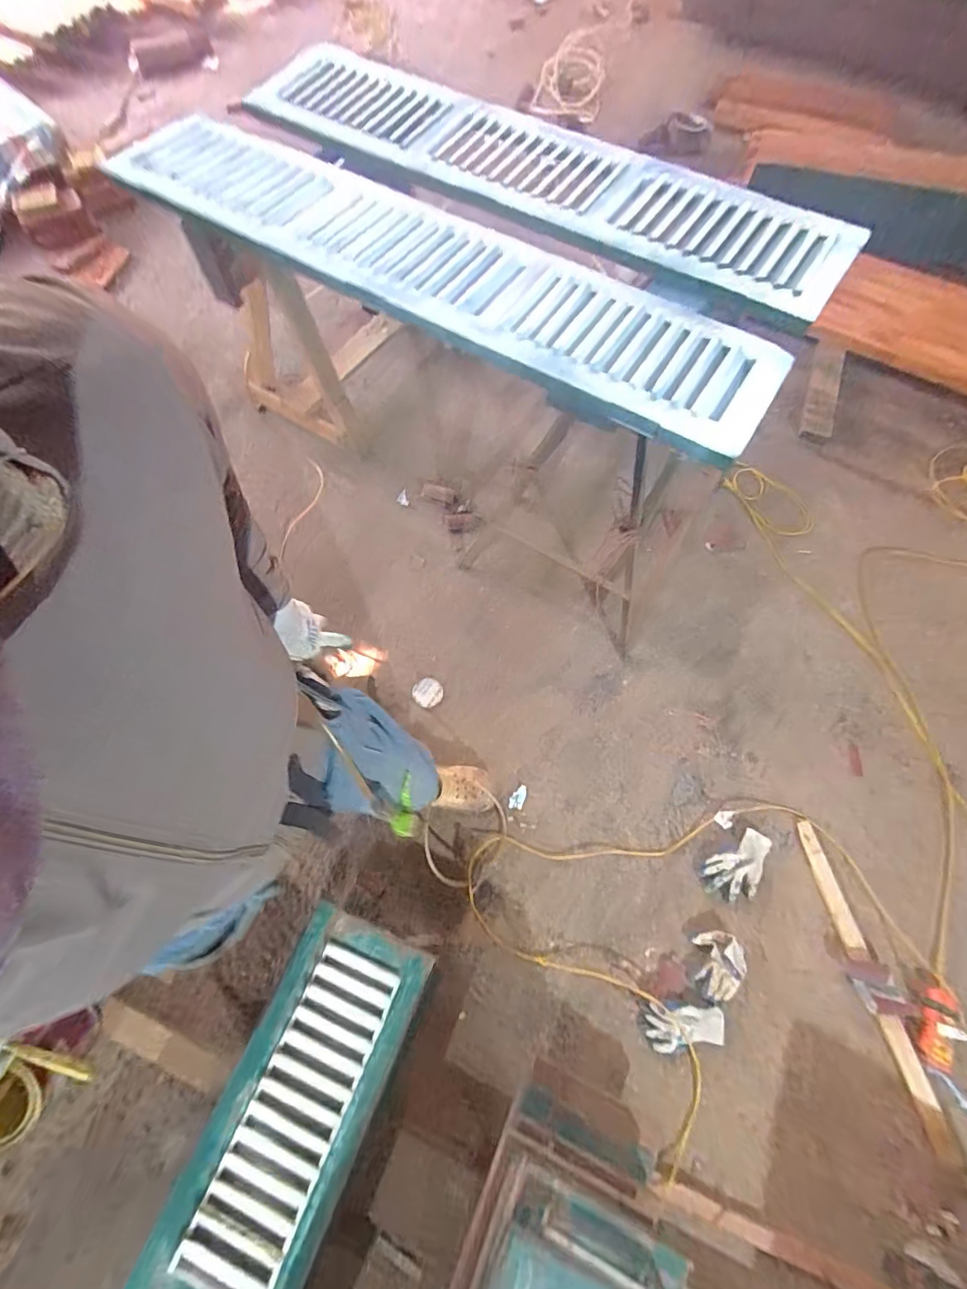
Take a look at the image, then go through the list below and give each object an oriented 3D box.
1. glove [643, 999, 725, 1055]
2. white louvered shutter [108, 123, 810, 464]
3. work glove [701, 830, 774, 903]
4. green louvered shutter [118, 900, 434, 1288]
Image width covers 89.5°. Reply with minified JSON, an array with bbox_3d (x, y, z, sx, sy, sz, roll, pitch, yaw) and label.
[{"bbox_3d":[0.461,0.873,1.113,0.179,0.032,0.089,-1,67,0],"label":"glove"},{"bbox_3d":[-0.133,-0.828,1.074,1.571,0.082,0.364,29,77,9],"label":"white louvered shutter"},{"bbox_3d":[0.657,0.568,1.242,0.205,0.016,0.117,-31,70,-12],"label":"work glove"},{"bbox_3d":[-0.563,1.301,0.751,0.285,0.084,1.793,21,64,10],"label":"green louvered shutter"}]

